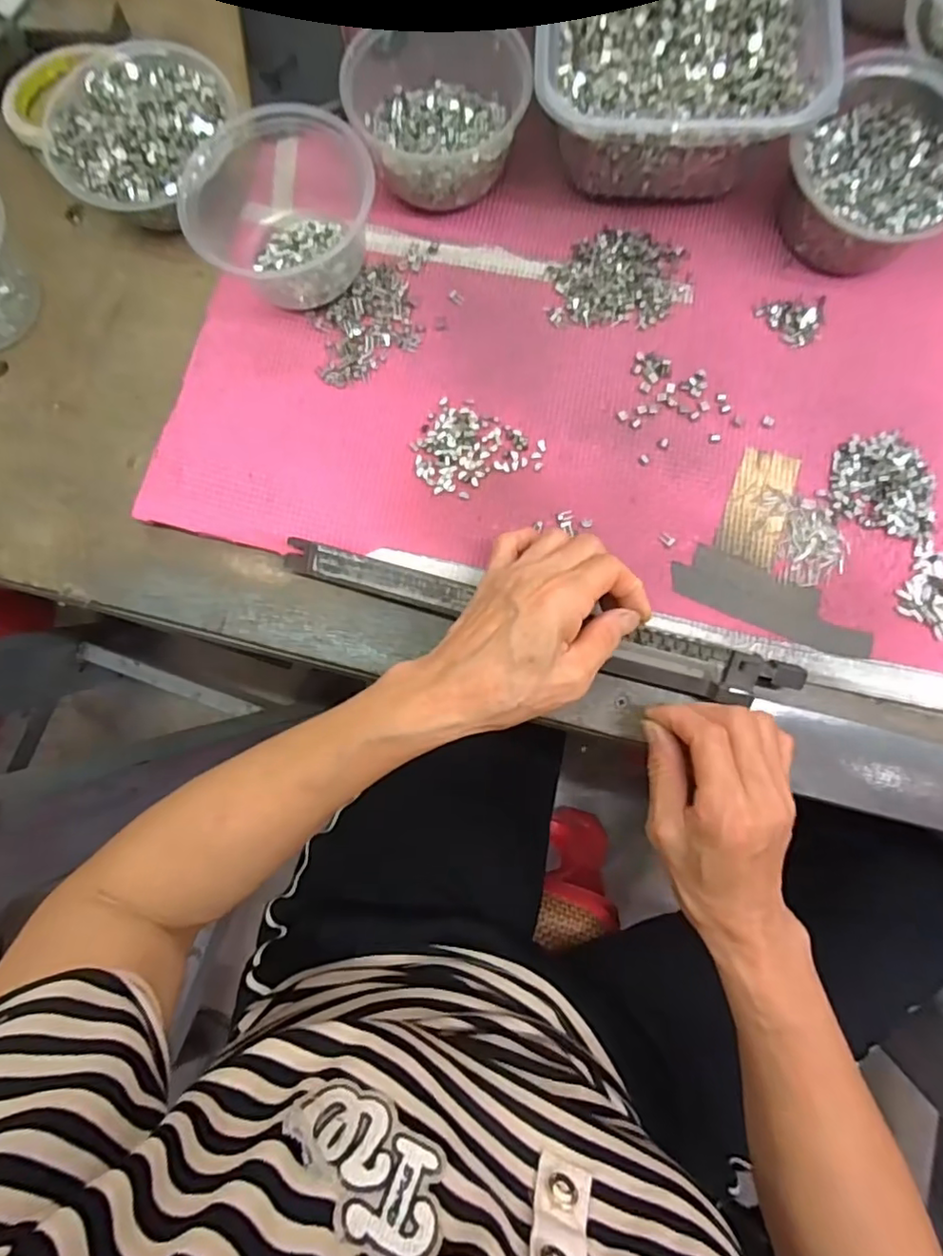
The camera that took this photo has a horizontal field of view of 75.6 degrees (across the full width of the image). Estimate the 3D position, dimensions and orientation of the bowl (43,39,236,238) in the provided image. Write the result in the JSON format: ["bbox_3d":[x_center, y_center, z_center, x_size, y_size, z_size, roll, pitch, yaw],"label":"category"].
[{"bbox_3d":[-0.217,-0.328,0.405,0.107,0.045,0.120,27,82,5],"label":"bowl"}]

